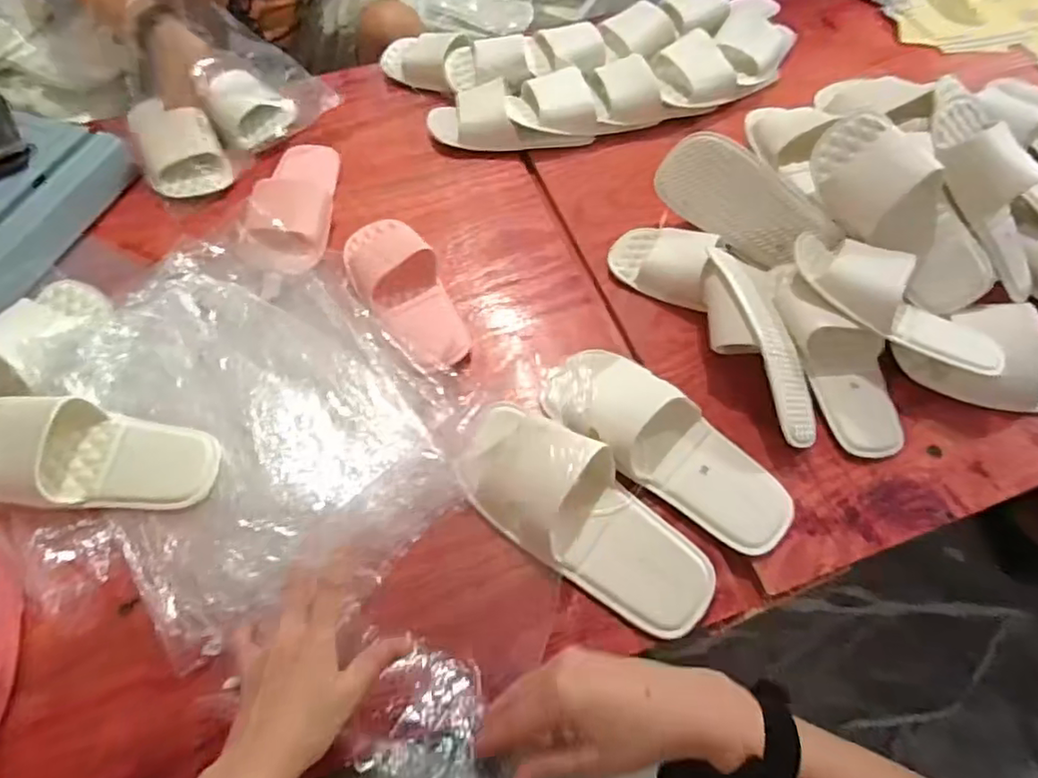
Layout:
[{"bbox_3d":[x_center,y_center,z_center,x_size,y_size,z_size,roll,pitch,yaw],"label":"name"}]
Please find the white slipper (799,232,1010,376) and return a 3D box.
[{"bbox_3d":[0.392,-0.091,0.626,0.226,0.064,0.084,34,65,18],"label":"white slipper"}]

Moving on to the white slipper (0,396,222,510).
[{"bbox_3d":[-0.422,0.062,0.578,0.241,0.051,0.097,5,60,2],"label":"white slipper"}]

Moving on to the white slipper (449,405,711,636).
[{"bbox_3d":[0.062,0.113,0.564,0.273,0.056,0.116,30,64,14],"label":"white slipper"}]

